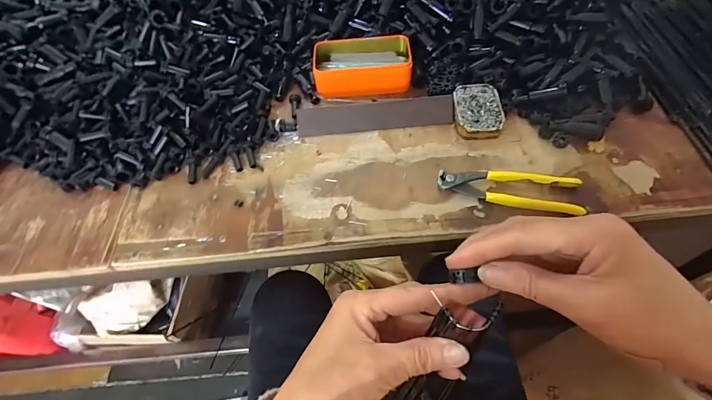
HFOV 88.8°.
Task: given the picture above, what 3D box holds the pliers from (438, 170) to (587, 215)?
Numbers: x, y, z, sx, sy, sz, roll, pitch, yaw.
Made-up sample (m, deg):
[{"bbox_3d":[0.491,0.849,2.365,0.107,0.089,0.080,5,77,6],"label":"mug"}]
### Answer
[{"bbox_3d":[0.185,-0.014,0.442,0.164,0.012,0.055,9,59,9],"label":"pliers"}]

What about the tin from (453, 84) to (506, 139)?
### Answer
[{"bbox_3d":[0.168,-0.123,0.504,0.063,0.021,0.086,0,58,3],"label":"tin"}]

